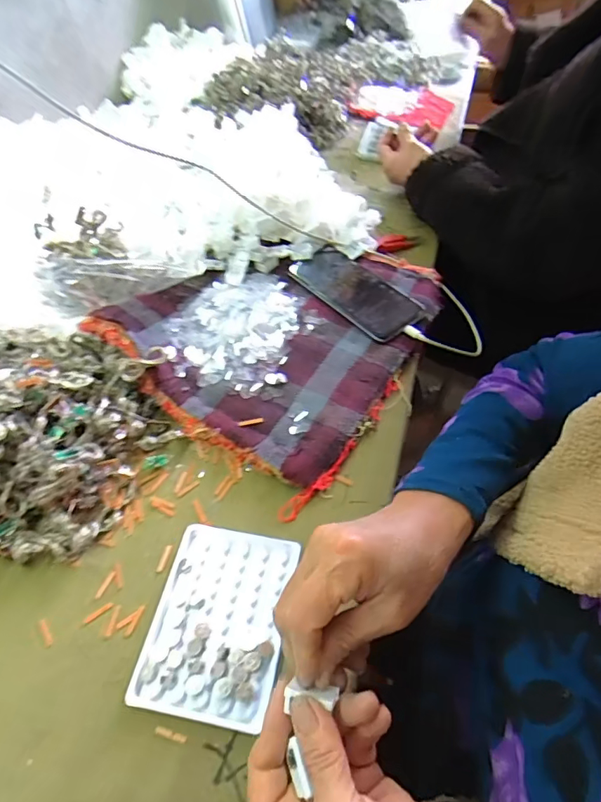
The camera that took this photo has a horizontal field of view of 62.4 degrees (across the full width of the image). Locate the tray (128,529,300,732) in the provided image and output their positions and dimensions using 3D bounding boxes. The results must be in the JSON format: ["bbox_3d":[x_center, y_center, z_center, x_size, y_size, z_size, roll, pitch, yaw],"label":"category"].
[{"bbox_3d":[-0.059,0.158,0.364,0.092,0.016,0.129,9,52,4],"label":"tray"}]

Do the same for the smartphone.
[{"bbox_3d":[0.063,-0.131,0.577,0.077,0.013,0.165,-32,60,-24],"label":"smartphone"}]

